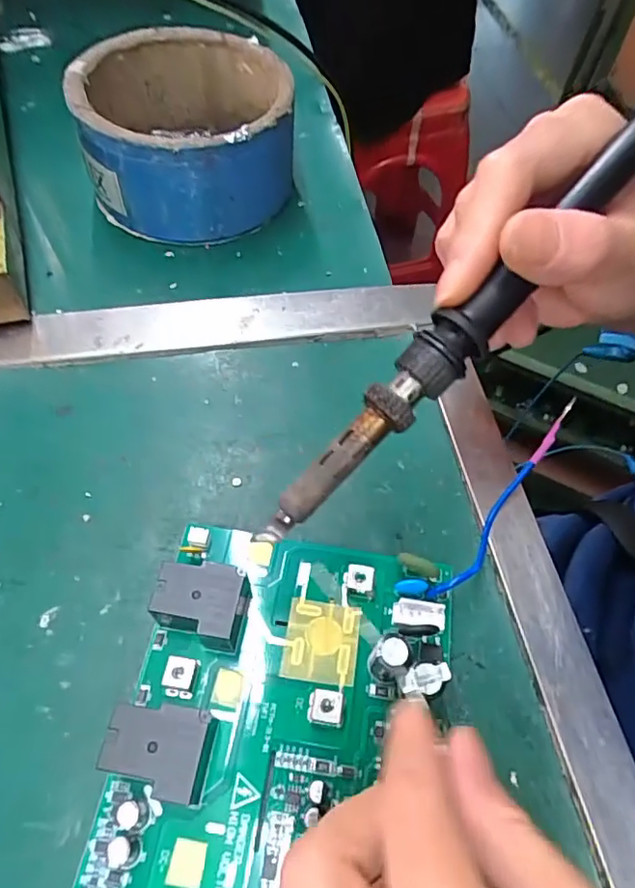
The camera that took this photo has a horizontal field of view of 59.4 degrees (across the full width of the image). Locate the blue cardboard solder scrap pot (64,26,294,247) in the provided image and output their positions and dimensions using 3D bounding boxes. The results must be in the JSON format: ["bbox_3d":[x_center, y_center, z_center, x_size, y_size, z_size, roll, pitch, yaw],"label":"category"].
[{"bbox_3d":[-0.076,-0.182,0.329,0.112,0.064,0.119,1,58,-2],"label":"blue cardboard solder scrap pot"}]

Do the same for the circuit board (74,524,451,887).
[{"bbox_3d":[-0.012,0.090,0.193,0.105,0.024,0.129,11,58,3],"label":"circuit board"}]

